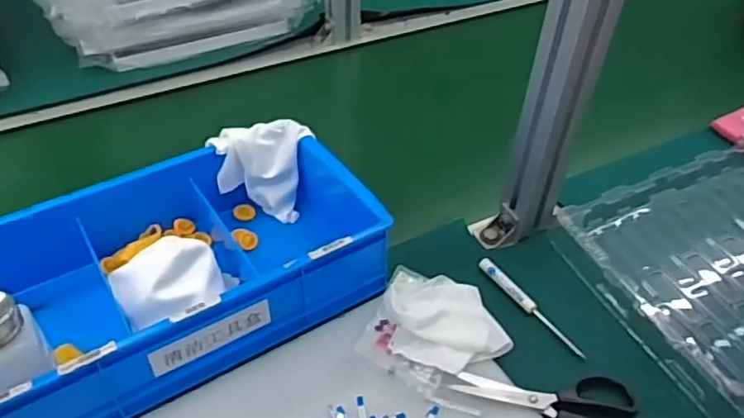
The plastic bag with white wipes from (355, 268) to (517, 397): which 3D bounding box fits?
[{"bbox_3d":[0.057,0.108,0.552,0.115,0.019,0.114,19,47,15],"label":"plastic bag with white wipes"}]

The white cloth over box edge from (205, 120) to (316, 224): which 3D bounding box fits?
[{"bbox_3d":[-0.112,-0.045,0.669,0.098,0.081,0.073,8,45,5],"label":"white cloth over box edge"}]

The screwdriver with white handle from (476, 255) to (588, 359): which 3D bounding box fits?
[{"bbox_3d":[0.148,0.090,0.592,0.014,0.011,0.132,-27,52,-27],"label":"screwdriver with white handle"}]

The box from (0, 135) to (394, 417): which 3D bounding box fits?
[{"bbox_3d":[-0.178,0.043,0.563,0.347,0.094,0.215,-22,50,-23],"label":"box"}]

